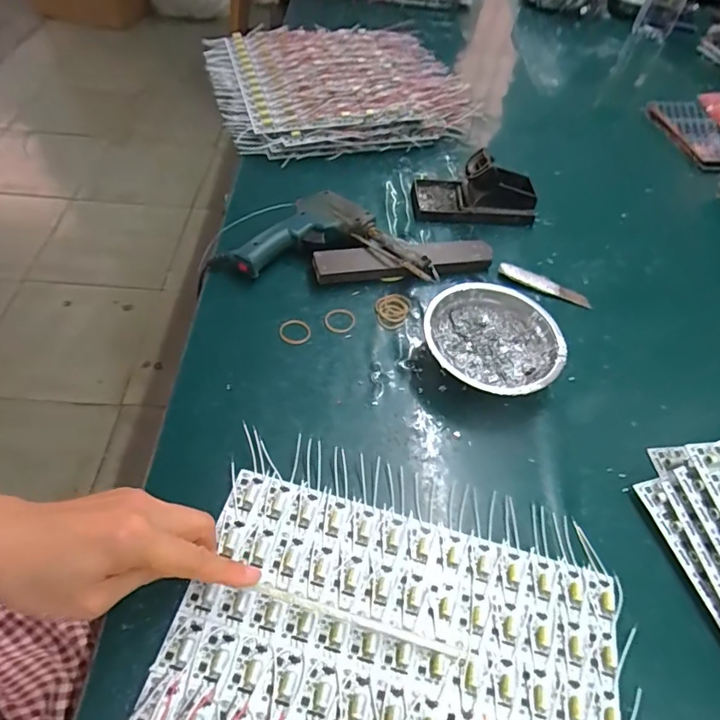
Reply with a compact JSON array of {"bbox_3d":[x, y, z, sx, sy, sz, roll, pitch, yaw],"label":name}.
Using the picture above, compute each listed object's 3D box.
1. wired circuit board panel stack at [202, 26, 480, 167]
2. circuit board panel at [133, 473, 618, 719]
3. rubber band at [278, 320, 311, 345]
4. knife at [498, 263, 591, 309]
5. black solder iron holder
[{"bbox_3d":[-0.040,-0.411,0.724,0.352,0.069,0.303,-18,57,-17],"label":"wired circuit board panel stack"},{"bbox_3d":[0.015,0.218,0.296,0.281,0.013,0.241,14,54,6],"label":"circuit board panel"},{"bbox_3d":[-0.063,-0.028,0.473,0.031,0.004,0.028,4,53,-2],"label":"rubber band"},{"bbox_3d":[0.205,-0.084,0.540,0.103,0.010,0.022,23,55,12],"label":"knife"},{"bbox_3d":[0.143,-0.217,0.601,0.147,0.062,0.081,-1,53,-6],"label":"black solder iron holder"}]

